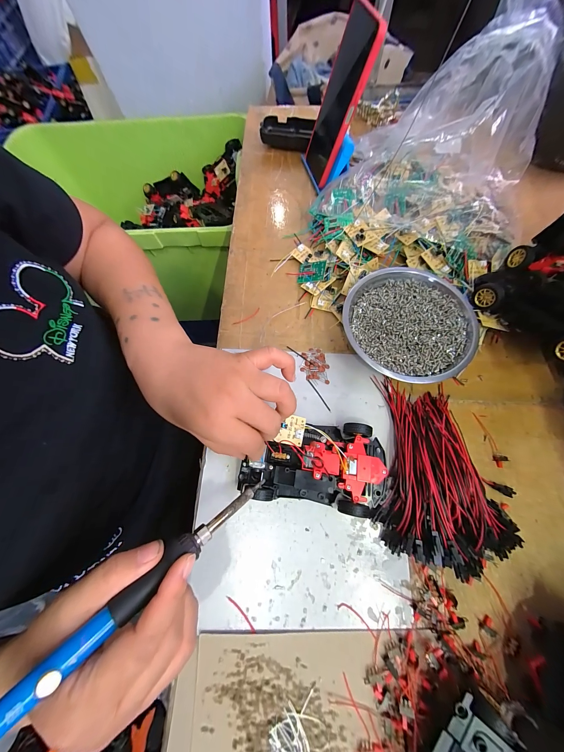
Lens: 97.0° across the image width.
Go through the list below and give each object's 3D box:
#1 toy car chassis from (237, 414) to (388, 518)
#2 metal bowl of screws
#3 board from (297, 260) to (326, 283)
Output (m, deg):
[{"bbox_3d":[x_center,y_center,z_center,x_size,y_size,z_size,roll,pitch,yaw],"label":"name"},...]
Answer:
[{"bbox_3d":[0.033,0.085,0.246,0.140,0.037,0.081,4,70,3],"label":"toy car chassis"},{"bbox_3d":[0.149,-0.055,0.300,0.147,0.042,0.140,0,70,1],"label":"metal bowl of screws"},{"bbox_3d":[0.040,-0.142,0.342,0.040,0.006,0.032,6,79,30],"label":"board"}]

